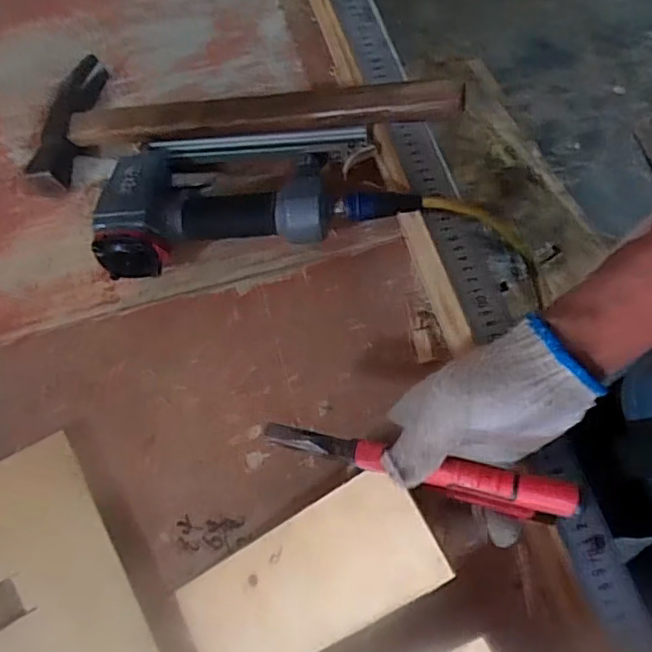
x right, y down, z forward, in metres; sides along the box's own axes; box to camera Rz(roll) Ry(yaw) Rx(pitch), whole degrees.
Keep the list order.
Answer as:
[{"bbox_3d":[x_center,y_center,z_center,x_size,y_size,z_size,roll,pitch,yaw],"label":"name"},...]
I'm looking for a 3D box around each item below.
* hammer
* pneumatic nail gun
[{"bbox_3d":[-0.087,-0.191,0.517,0.410,0.047,0.145,3,69,19],"label":"hammer"},{"bbox_3d":[-0.078,-0.115,0.516,0.228,0.072,0.147,0,70,-1],"label":"pneumatic nail gun"}]

